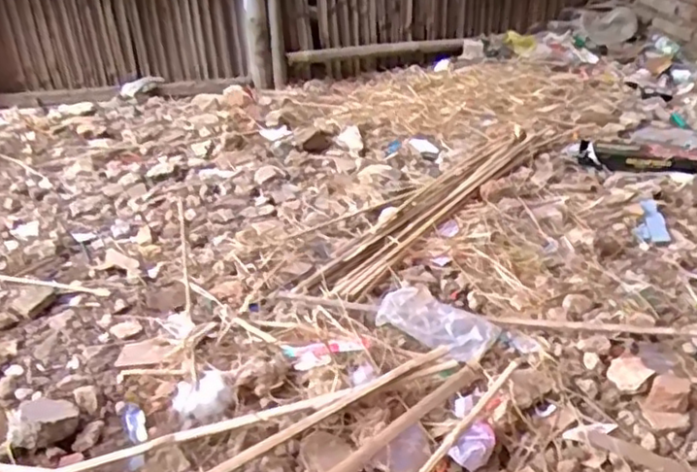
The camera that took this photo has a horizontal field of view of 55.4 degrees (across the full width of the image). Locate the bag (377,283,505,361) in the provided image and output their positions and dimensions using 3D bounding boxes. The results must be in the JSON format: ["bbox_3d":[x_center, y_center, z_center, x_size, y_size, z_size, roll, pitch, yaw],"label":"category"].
[{"bbox_3d":[0.165,0.157,1.222,0.205,0.048,0.133,23,41,30],"label":"bag"}]

